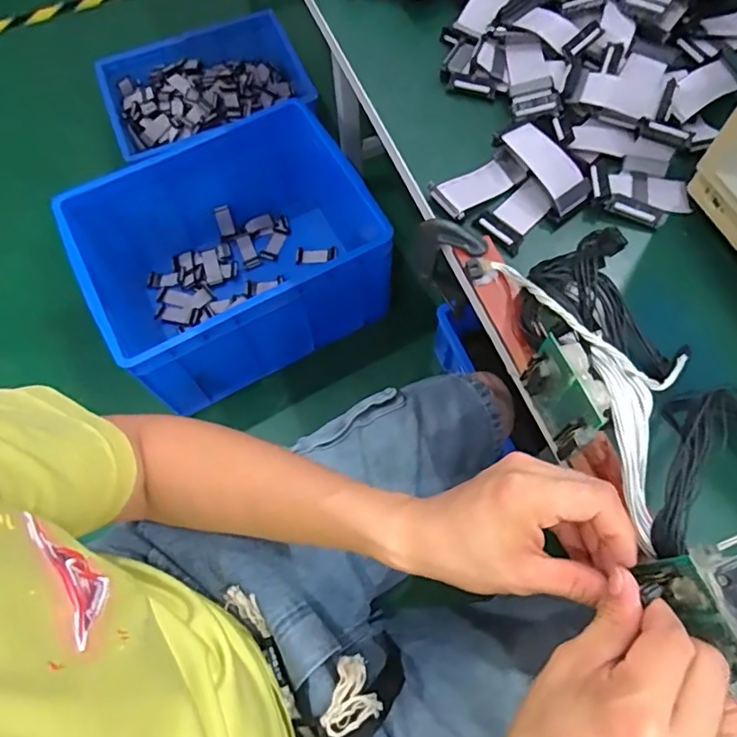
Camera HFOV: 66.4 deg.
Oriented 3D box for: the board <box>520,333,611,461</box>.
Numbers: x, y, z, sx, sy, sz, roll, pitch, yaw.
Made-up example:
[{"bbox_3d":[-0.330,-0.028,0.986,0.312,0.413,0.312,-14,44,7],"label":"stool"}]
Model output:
[{"bbox_3d":[0.125,0.022,0.363,0.027,0.068,0.065,-17,67,-5],"label":"board"}]

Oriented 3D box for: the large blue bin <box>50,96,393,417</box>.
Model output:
[{"bbox_3d":[-0.265,-0.234,1.188,0.612,0.296,0.472,-28,68,-9],"label":"large blue bin"}]

